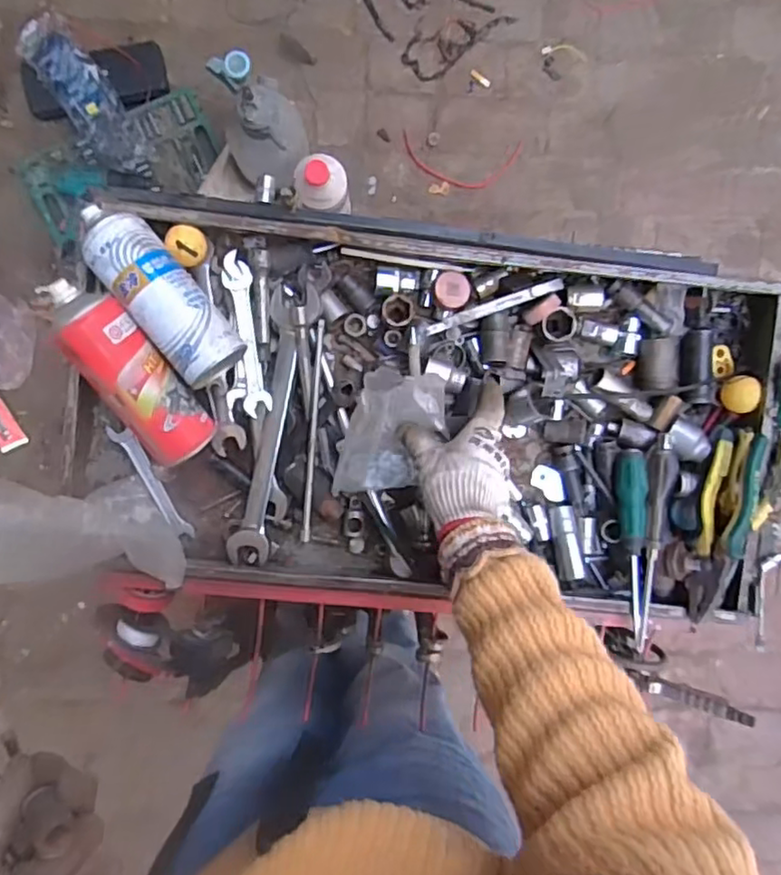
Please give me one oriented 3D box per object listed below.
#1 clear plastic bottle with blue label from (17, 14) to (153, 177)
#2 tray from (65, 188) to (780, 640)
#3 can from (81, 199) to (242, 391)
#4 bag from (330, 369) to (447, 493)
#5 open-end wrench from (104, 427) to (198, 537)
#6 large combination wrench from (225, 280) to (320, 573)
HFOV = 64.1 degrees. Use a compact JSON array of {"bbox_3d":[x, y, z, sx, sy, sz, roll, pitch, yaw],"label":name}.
[{"bbox_3d":[-0.598,-0.665,1.242,0.113,0.064,0.333,-34,92,0],"label":"clear plastic bottle with blue label"},{"bbox_3d":[0.038,-0.020,0.617,0.669,0.110,0.355,8,92,-2],"label":"tray"},{"bbox_3d":[-0.213,-0.133,0.568,0.066,0.055,0.184,-39,92,0],"label":"can"},{"bbox_3d":[0.004,0.001,0.597,0.085,0.022,0.134,14,115,-10],"label":"bag"},{"bbox_3d":[-0.243,0.047,0.642,0.020,0.006,0.133,-33,104,-13],"label":"open-end wrench"},{"bbox_3d":[-0.118,-0.011,0.625,0.045,0.022,0.280,11,92,-2],"label":"large combination wrench"}]

